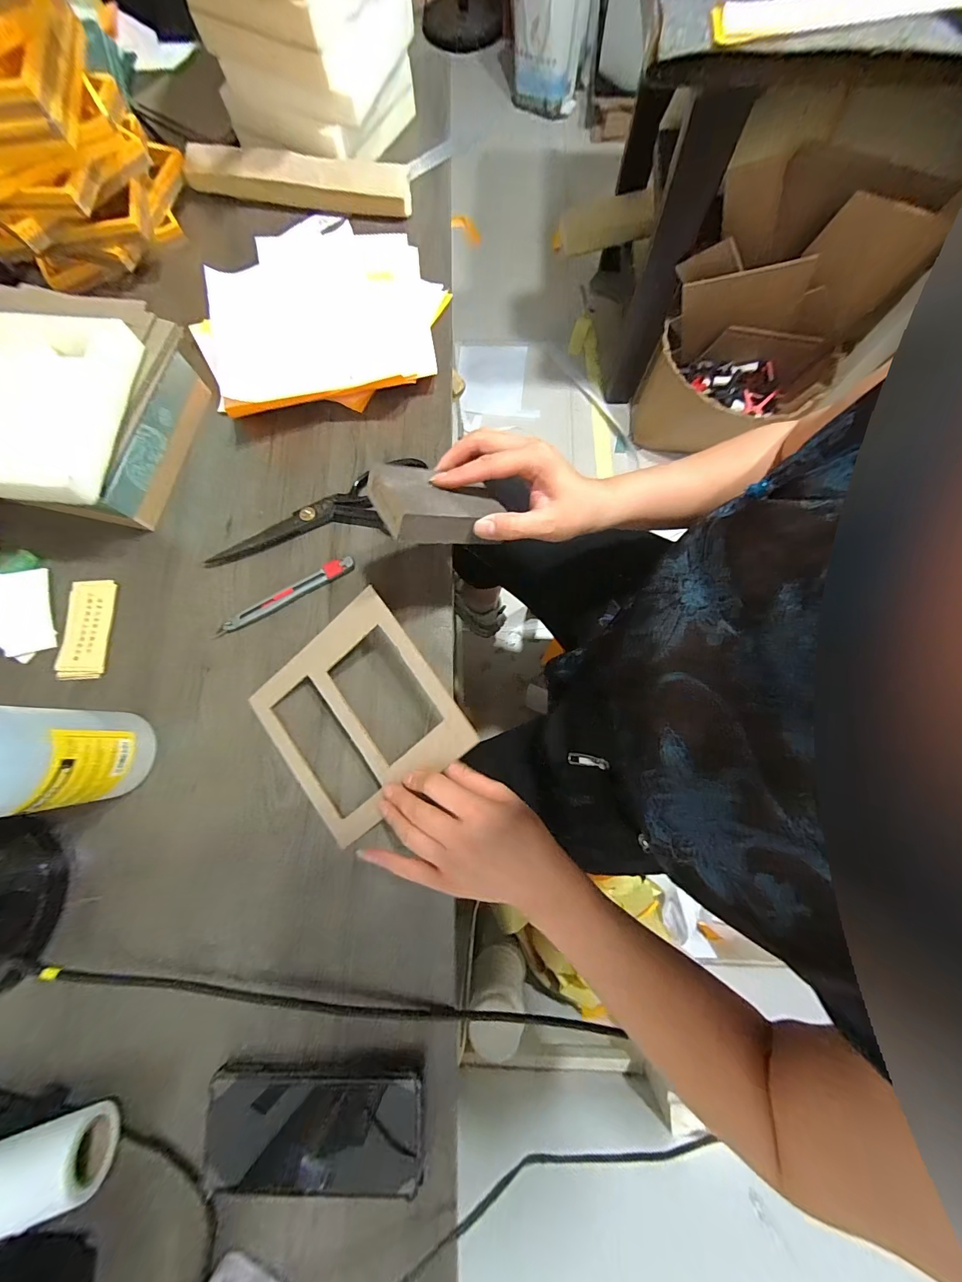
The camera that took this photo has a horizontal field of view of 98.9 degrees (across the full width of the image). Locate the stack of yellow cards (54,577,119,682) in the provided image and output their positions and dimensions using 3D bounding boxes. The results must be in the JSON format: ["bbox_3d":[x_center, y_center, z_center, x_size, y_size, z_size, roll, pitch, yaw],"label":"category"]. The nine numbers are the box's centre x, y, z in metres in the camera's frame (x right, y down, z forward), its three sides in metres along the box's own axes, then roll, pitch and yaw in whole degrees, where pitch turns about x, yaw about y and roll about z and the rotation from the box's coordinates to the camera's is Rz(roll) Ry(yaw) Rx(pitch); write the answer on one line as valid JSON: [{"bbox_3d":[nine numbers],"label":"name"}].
[{"bbox_3d":[-0.400,-0.013,0.417,0.044,0.004,0.101,-2,77,1],"label":"stack of yellow cards"}]

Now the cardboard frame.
[{"bbox_3d":[-0.112,0.069,0.369,0.168,0.007,0.166,-41,77,11],"label":"cardboard frame"}]

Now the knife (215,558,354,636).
[{"bbox_3d":[-0.199,-0.046,0.417,0.150,0.013,0.018,-31,79,-5],"label":"knife"}]

